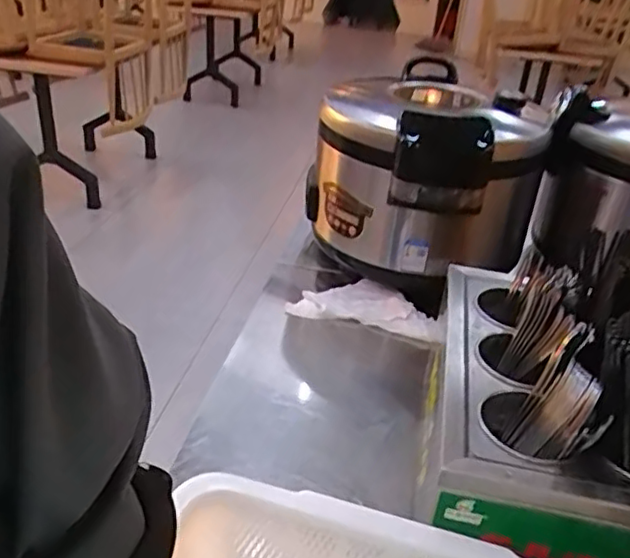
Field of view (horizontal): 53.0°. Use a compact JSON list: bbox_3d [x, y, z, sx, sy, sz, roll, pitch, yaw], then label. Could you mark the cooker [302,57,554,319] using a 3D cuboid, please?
[{"bbox_3d":[0.213,-0.194,1.239,0.366,0.316,0.366,29,38,35],"label":"cooker"}]

